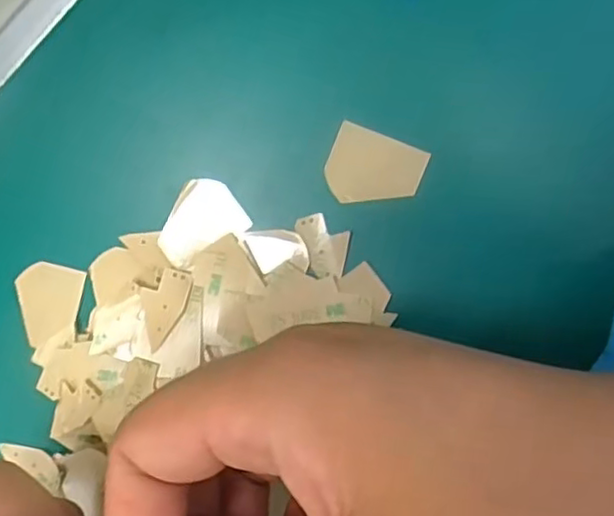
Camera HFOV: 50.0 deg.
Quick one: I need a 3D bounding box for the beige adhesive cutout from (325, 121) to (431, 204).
[{"bbox_3d":[0.021,-0.027,0.207,0.029,0.004,0.023,22,94,7],"label":"beige adhesive cutout"}]

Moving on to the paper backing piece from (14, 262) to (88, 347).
[{"bbox_3d":[-0.086,0.015,0.224,0.024,0.004,0.026,-13,88,9],"label":"paper backing piece"}]

